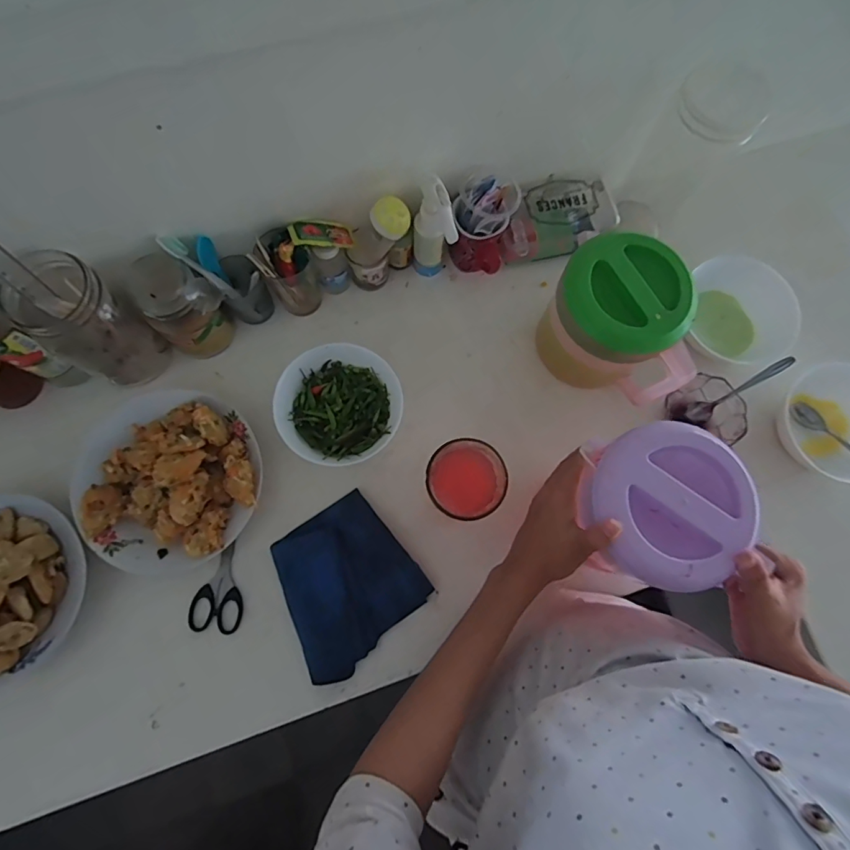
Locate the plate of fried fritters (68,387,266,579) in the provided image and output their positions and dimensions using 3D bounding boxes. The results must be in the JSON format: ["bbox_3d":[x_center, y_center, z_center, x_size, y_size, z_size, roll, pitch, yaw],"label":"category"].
[{"bbox_3d":[-0.290,0.061,0.540,0.201,0.061,0.190,0,77,-2],"label":"plate of fried fritters"}]

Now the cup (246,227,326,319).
[{"bbox_3d":[-0.161,-0.176,0.579,0.055,0.117,0.054,0,77,-2],"label":"cup"}]

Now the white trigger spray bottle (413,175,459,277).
[{"bbox_3d":[0.009,-0.221,0.574,0.038,0.154,0.057,-21,79,-6],"label":"white trigger spray bottle"}]

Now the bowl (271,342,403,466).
[{"bbox_3d":[-0.101,-0.023,0.579,0.143,0.039,0.139,0,77,-2],"label":"bowl"}]

